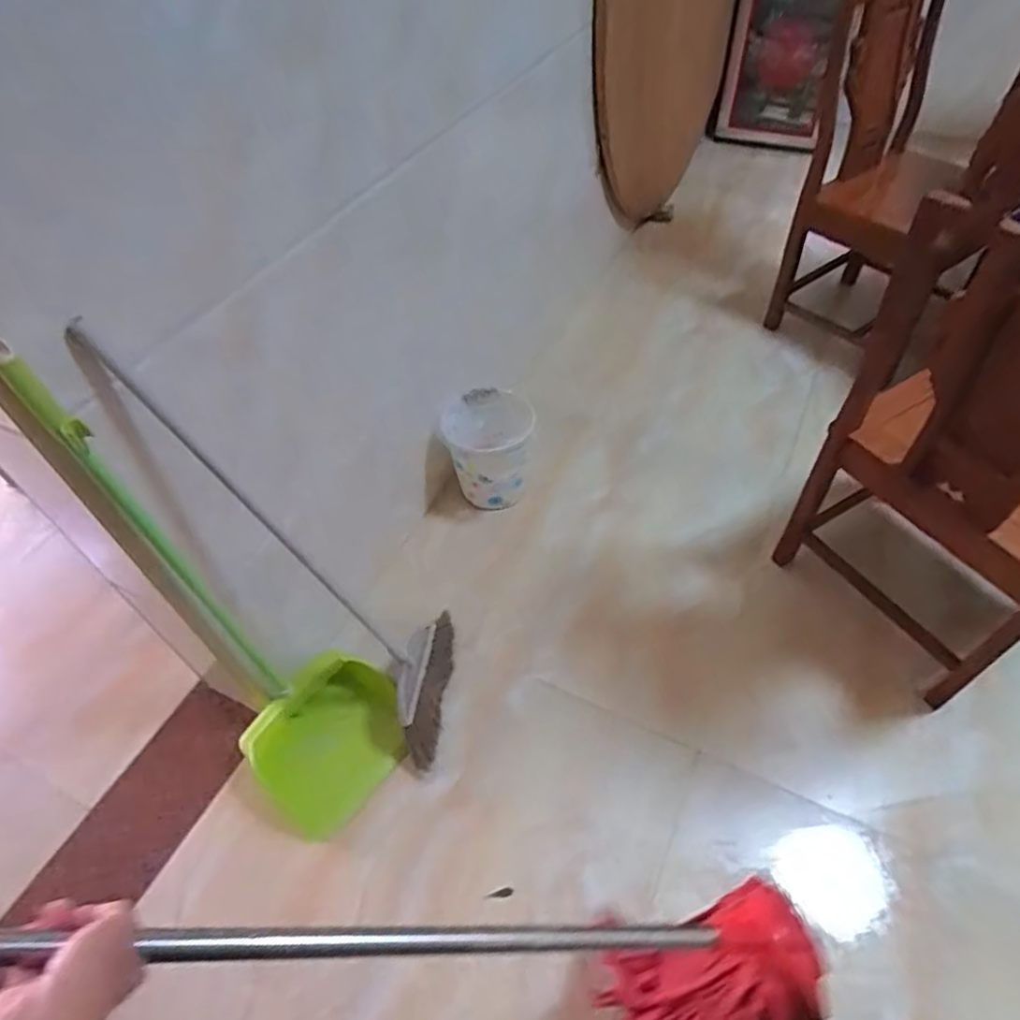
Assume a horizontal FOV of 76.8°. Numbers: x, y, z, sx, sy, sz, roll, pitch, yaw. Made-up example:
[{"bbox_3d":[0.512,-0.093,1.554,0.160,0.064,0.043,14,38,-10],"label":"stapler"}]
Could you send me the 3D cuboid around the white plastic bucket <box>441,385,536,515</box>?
[{"bbox_3d":[-0.050,-0.158,1.647,0.221,0.247,0.182,-5,51,-1],"label":"white plastic bucket"}]

